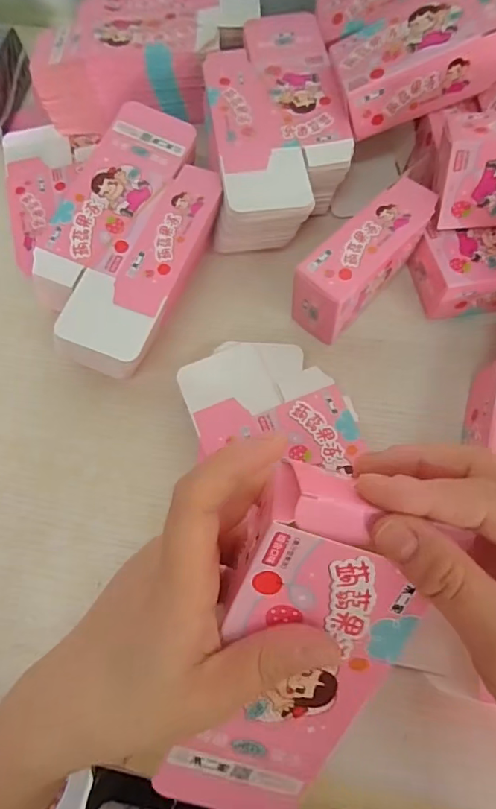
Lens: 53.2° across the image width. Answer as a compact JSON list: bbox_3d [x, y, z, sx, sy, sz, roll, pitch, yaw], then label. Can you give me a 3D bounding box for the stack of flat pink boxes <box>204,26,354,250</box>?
[{"bbox_3d":[0.005,-0.224,0.451,0.082,0.074,0.186,-6,70,0],"label":"stack of flat pink boxes"}]

